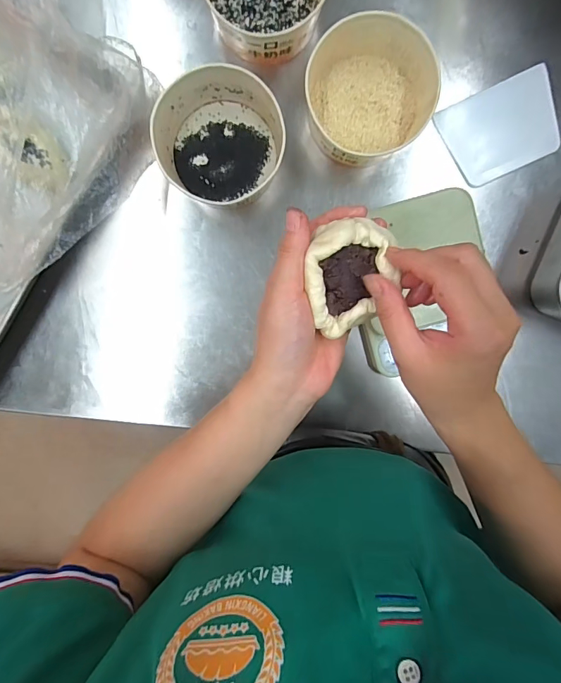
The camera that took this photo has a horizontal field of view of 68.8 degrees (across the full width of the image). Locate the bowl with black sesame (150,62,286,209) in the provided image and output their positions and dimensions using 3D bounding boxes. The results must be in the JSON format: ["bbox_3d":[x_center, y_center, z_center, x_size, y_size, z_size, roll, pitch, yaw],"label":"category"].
[{"bbox_3d":[-0.062,-0.214,0.440,0.130,0.066,0.131,0,96,-2],"label":"bowl with black sesame"}]

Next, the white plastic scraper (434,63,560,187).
[{"bbox_3d":[0.254,-0.241,0.464,0.129,0.008,0.094,-26,102,1],"label":"white plastic scraper"}]

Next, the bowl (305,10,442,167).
[{"bbox_3d":[0.090,-0.258,0.433,0.128,0.070,0.126,0,96,-2],"label":"bowl"}]

